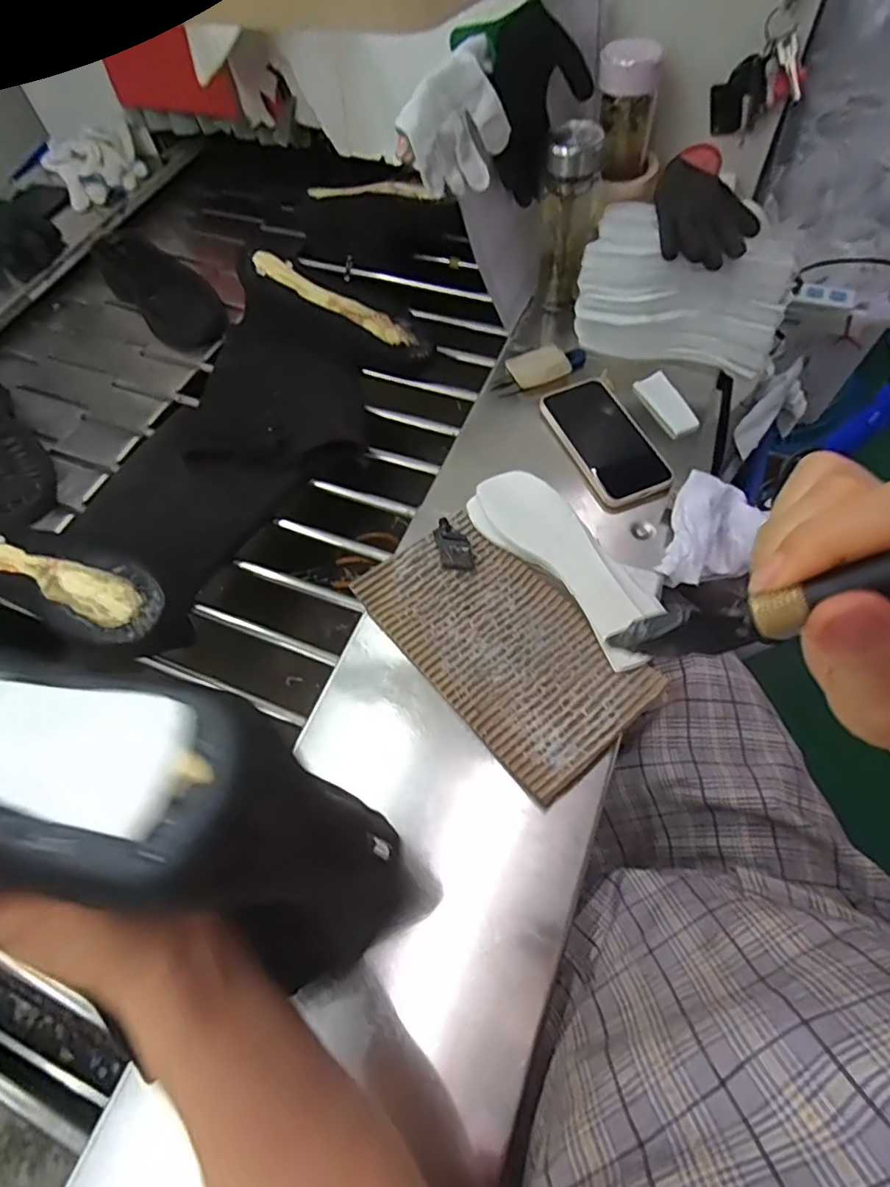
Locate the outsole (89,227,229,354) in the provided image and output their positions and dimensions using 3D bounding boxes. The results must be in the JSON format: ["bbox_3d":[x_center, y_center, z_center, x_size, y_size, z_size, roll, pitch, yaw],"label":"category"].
[{"bbox_3d":[-0.411,-0.448,0.861,0.102,0.046,0.269,-38,66,-17],"label":"outsole"}]

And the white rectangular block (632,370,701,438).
[{"bbox_3d":[0.244,-0.208,0.647,0.035,0.013,0.088,-21,64,-7],"label":"white rectangular block"}]

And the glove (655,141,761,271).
[{"bbox_3d":[0.272,-0.406,0.616,0.095,0.021,0.205,1,64,4],"label":"glove"}]

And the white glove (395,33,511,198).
[{"bbox_3d":[0.011,-0.447,0.566,0.122,0.100,0.040,-45,44,-15],"label":"white glove"}]

